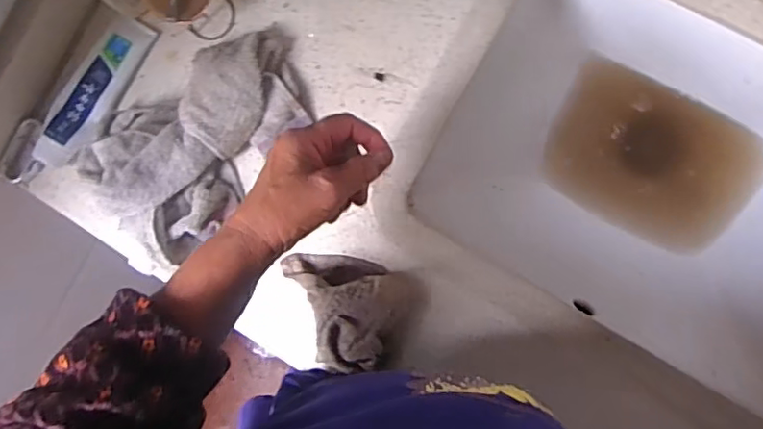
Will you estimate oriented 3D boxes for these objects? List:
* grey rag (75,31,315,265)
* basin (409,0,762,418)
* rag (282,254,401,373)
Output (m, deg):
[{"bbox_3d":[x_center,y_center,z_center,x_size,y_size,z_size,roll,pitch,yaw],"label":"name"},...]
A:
[{"bbox_3d":[-0.175,-0.080,0.565,0.153,0.060,0.232,40,94,8],"label":"grey rag"},{"bbox_3d":[0.279,-0.046,0.607,0.415,0.136,0.317,31,94,10],"label":"basin"},{"bbox_3d":[-0.046,0.088,0.541,0.114,0.052,0.097,15,90,9],"label":"rag"}]

